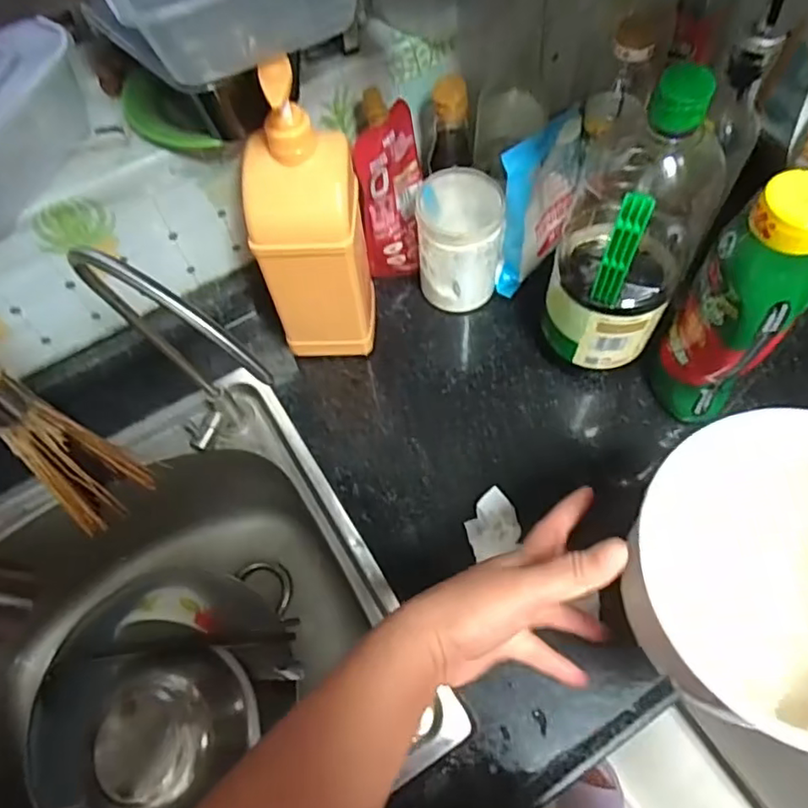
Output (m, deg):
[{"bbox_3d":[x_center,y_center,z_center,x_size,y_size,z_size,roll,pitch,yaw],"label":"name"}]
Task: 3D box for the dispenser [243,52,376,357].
[{"bbox_3d":[-0.080,-0.142,0.535,0.088,0.284,0.069,-3,62,2],"label":"dispenser"}]

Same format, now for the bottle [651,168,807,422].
[{"bbox_3d":[0.262,-0.067,0.494,0.074,0.244,0.057,27,67,17],"label":"bottle"}]

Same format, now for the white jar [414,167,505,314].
[{"bbox_3d":[0.057,-0.168,0.631,0.081,0.122,0.094,-5,62,1],"label":"white jar"}]

